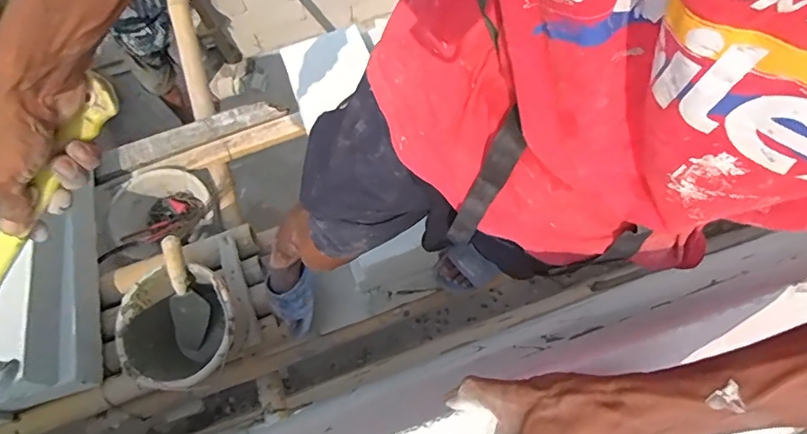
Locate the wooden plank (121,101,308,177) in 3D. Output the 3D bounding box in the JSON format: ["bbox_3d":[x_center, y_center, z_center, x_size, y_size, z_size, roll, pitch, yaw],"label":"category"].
[{"bbox_3d":[-0.520,-0.213,1.418,0.470,0.053,0.127,-20,78,-6],"label":"wooden plank"}]

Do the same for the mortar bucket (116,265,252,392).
[{"bbox_3d":[-0.452,0.228,1.093,0.234,0.198,0.230,0,77,-1],"label":"mortar bucket"}]

